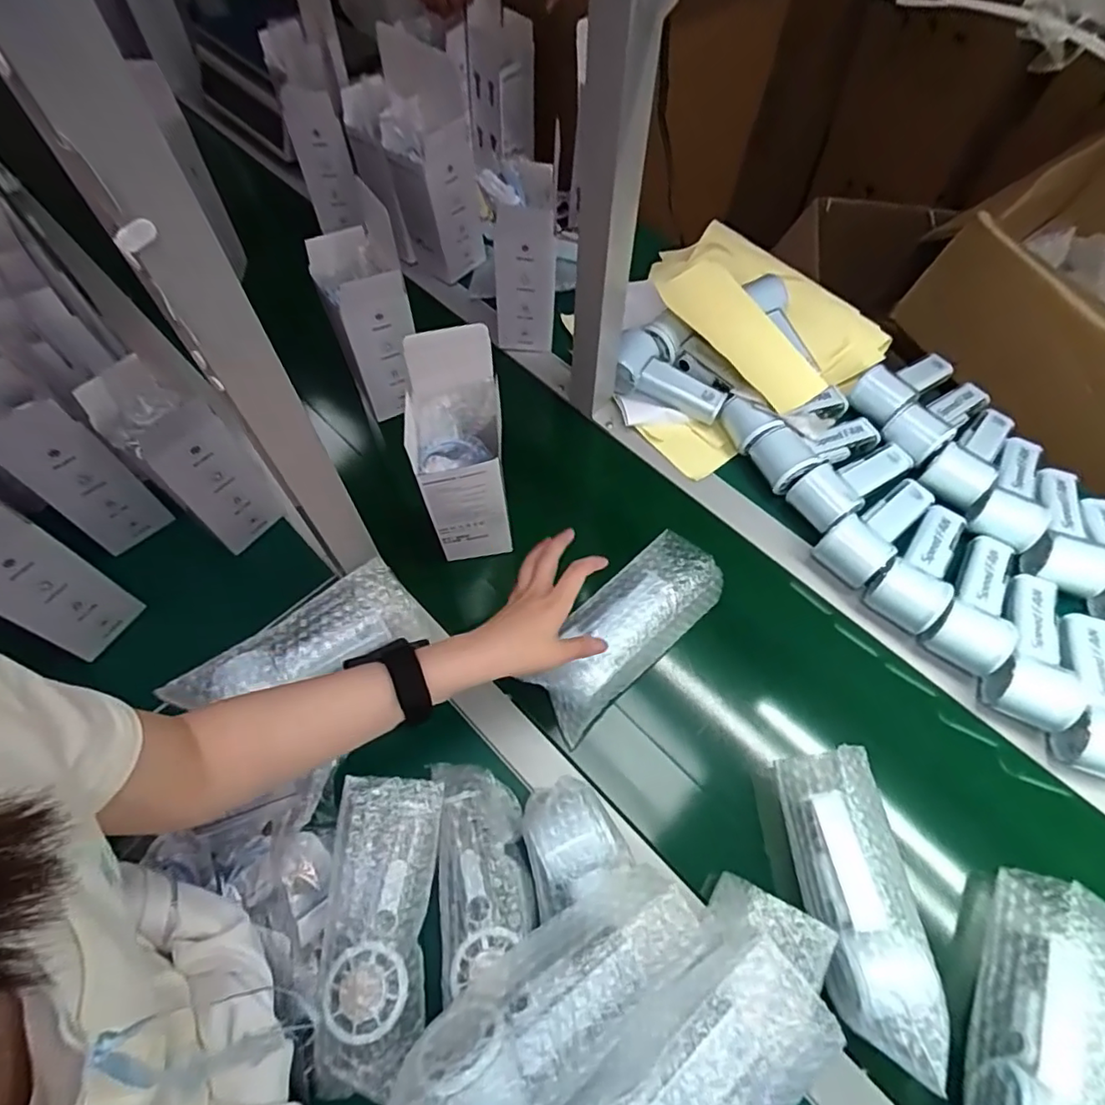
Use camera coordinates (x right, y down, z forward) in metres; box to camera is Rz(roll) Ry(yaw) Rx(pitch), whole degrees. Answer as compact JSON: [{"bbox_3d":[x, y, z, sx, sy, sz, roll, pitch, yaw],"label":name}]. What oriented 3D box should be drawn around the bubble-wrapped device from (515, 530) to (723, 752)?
[{"bbox_3d":[0.067,0.074,0.563,0.084,0.056,0.210,37,73,18],"label":"bubble-wrapped device"}]

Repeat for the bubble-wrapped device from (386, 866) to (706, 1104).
[{"bbox_3d":[0.007,0.284,0.372,0.195,0.048,0.081,-32,66,-17],"label":"bubble-wrapped device"}]

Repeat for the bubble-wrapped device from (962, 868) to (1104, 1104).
[{"bbox_3d":[0.353,0.341,0.421,0.078,0.058,0.202,29,65,15],"label":"bubble-wrapped device"}]

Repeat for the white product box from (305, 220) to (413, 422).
[{"bbox_3d":[-0.198,-0.245,0.665,0.080,0.192,0.085,-17,62,-10],"label":"white product box"}]

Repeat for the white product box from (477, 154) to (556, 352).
[{"bbox_3d":[-0.036,-0.346,0.710,0.075,0.191,0.082,-2,61,-1],"label":"white product box"}]

